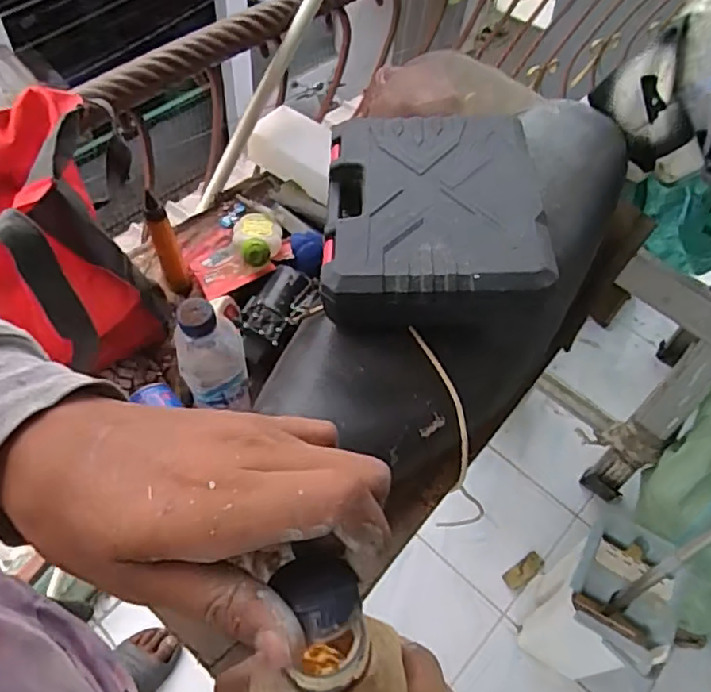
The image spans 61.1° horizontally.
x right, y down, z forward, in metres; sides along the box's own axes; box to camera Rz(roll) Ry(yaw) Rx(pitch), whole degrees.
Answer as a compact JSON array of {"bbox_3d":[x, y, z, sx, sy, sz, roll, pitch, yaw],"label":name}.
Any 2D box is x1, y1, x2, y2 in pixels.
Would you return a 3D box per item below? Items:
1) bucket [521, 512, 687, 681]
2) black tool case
[{"bbox_3d":[0.458,0.491,1.140,0.197,0.357,0.213,28,58,13],"label":"bucket"},{"bbox_3d":[0.089,-0.164,0.699,0.245,0.068,0.303,4,56,-3],"label":"black tool case"}]

